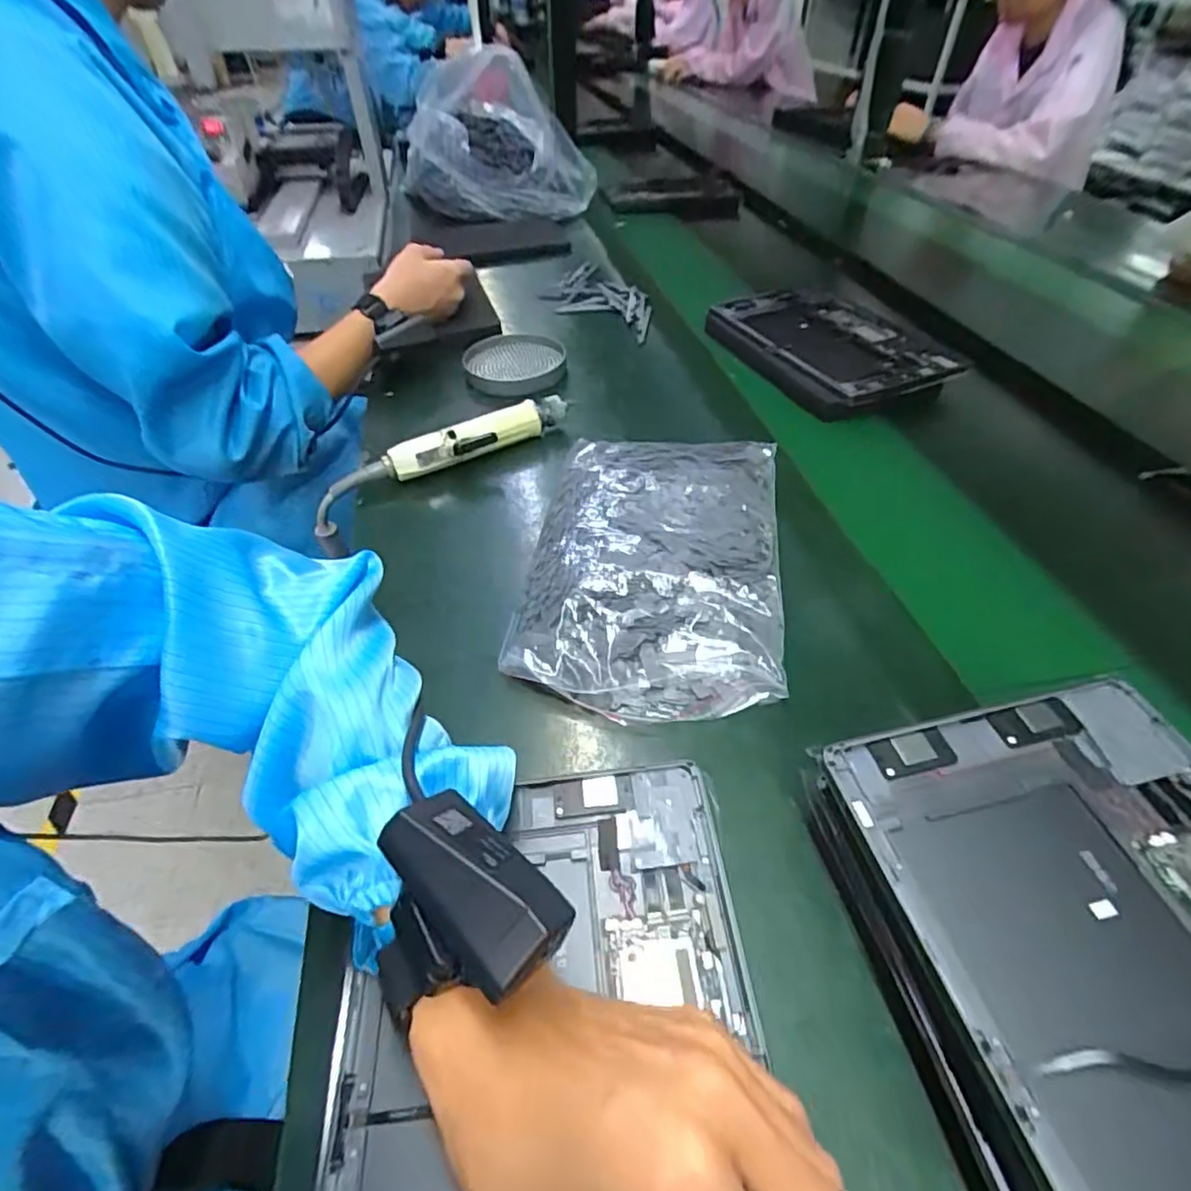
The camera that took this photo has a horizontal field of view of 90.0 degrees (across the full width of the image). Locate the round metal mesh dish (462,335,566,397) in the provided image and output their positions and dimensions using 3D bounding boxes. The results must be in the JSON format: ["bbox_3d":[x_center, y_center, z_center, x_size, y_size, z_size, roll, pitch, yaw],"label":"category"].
[{"bbox_3d":[-0.092,-0.266,0.688,0.113,0.027,0.117,0,47,0],"label":"round metal mesh dish"}]

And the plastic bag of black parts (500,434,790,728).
[{"bbox_3d":[0.045,-0.028,0.453,0.182,0.041,0.276,7,48,7],"label":"plastic bag of black parts"}]

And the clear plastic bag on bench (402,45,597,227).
[{"bbox_3d":[-0.180,-0.784,1.058,0.282,0.191,0.262,-24,51,-20],"label":"clear plastic bag on bench"}]

